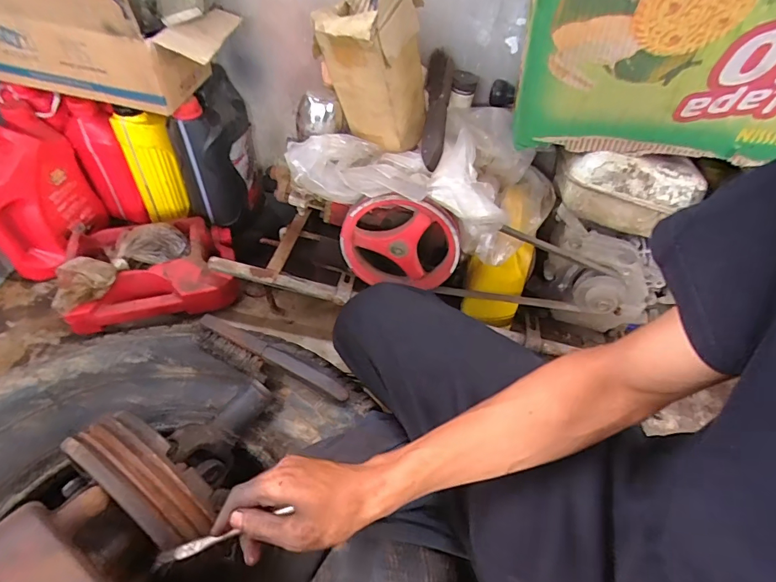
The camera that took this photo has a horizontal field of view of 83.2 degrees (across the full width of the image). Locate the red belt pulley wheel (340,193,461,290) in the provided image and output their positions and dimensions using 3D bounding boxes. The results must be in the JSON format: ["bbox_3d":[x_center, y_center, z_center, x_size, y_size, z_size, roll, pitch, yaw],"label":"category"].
[{"bbox_3d":[0.018,-0.072,0.684,0.184,0.168,0.028,8,48,1],"label":"red belt pulley wheel"}]

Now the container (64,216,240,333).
[{"bbox_3d":[-0.434,-0.041,0.817,0.277,0.078,0.202,-8,50,-13],"label":"container"}]

